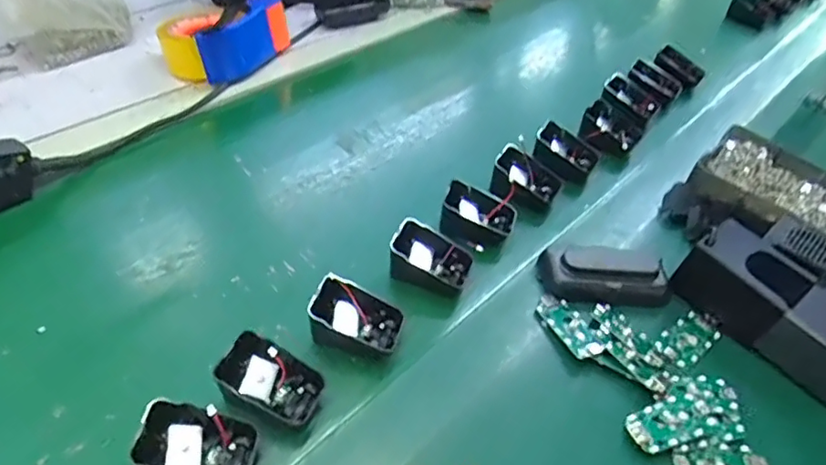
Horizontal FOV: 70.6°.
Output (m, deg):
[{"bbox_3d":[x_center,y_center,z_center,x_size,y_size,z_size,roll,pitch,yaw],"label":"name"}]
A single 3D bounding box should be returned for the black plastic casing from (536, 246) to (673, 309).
[{"bbox_3d":[0.164,0.035,0.498,0.106,0.030,0.049,-1,43,0],"label":"black plastic casing"}]

